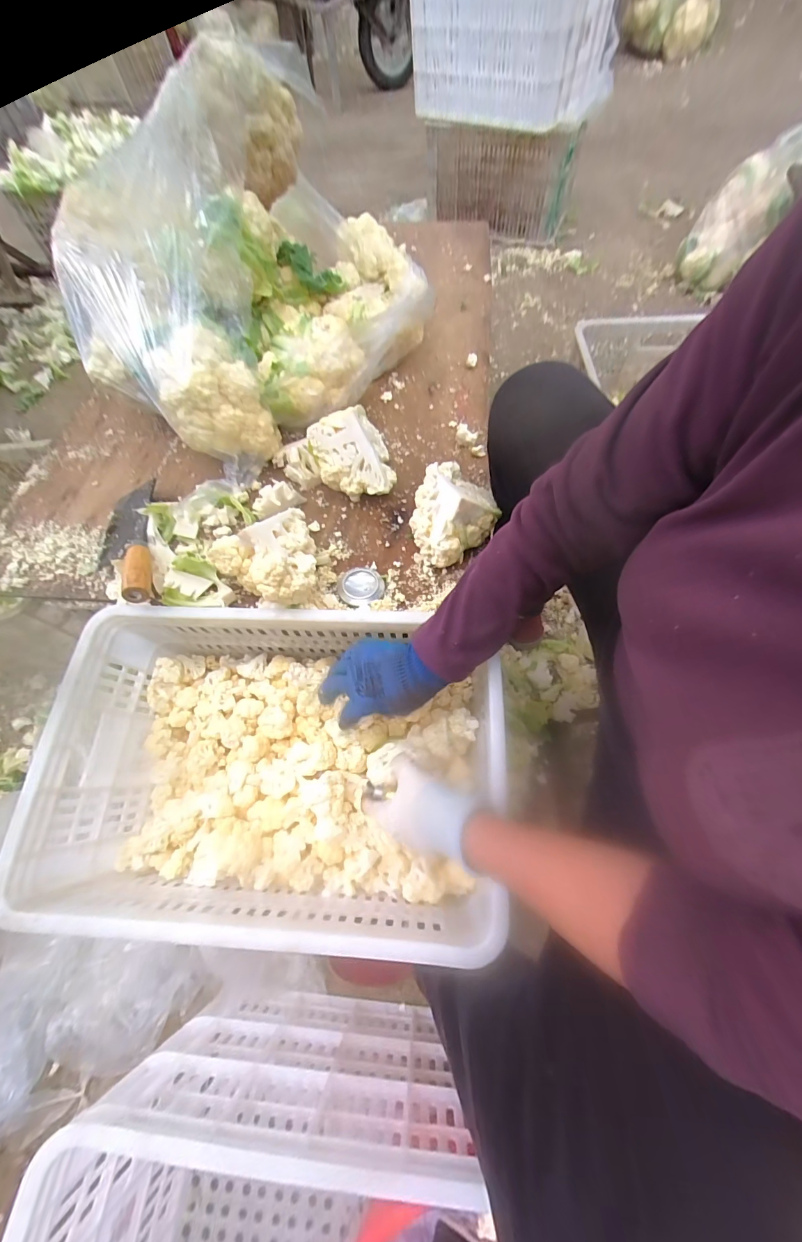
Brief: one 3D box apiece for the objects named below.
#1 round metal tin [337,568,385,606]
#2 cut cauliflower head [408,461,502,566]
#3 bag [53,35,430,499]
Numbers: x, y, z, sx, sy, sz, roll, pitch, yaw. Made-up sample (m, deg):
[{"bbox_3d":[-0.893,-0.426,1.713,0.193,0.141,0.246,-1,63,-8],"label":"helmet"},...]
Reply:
[{"bbox_3d":[-0.056,-0.049,0.539,0.062,0.016,0.061,-1,64,2],"label":"round metal tin"},{"bbox_3d":[0.075,-0.146,0.546,0.121,0.087,0.137,3,65,4],"label":"cut cauliflower head"},{"bbox_3d":[-0.215,-0.555,0.596,0.381,0.312,0.536,37,72,18],"label":"bag"}]

